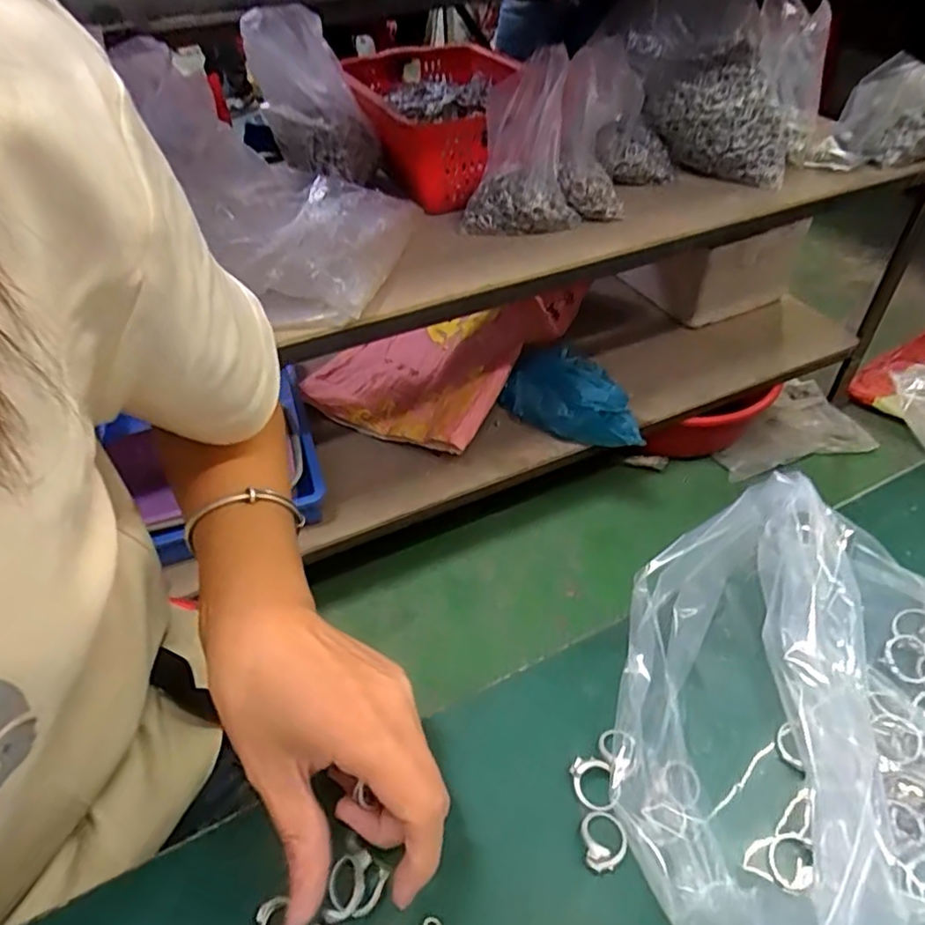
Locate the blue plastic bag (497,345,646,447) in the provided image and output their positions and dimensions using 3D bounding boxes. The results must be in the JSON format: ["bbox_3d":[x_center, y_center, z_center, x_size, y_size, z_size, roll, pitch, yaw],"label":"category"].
[{"bbox_3d":[0.205,-0.121,1.133,0.262,0.131,0.115,31,54,30],"label":"blue plastic bag"}]

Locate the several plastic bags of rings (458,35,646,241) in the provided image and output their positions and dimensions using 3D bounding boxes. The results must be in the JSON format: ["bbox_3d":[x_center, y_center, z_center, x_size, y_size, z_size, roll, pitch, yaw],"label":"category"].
[{"bbox_3d":[0.128,-0.482,0.911,0.250,0.212,0.193,3,45,7],"label":"several plastic bags of rings"}]

